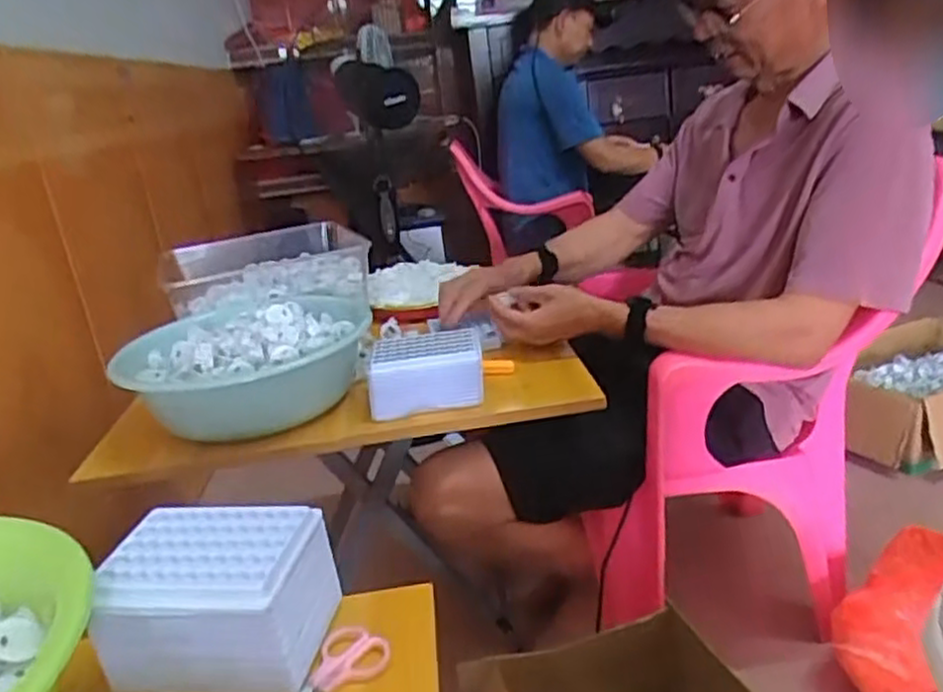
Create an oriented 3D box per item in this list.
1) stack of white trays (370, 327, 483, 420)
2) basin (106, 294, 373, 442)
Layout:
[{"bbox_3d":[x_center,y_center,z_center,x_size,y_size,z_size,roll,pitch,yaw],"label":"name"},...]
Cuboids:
[{"bbox_3d":[-0.053,0.027,0.855,0.131,0.066,0.097,-8,19,-5],"label":"stack of white trays"},{"bbox_3d":[-0.265,0.019,0.890,0.288,0.102,0.284,-14,21,-20],"label":"basin"}]

